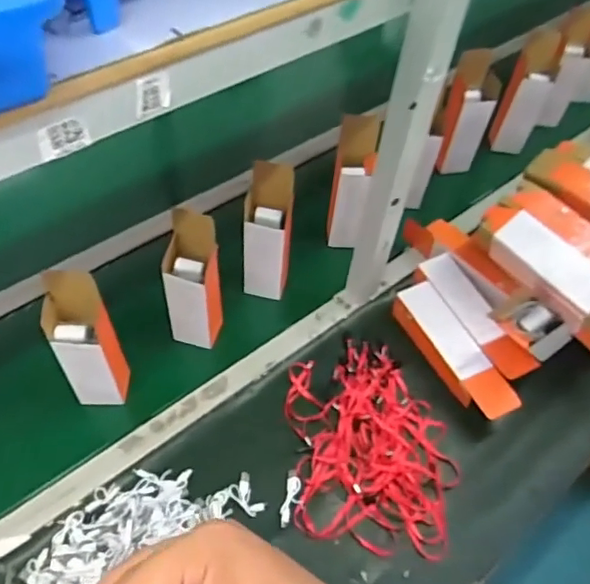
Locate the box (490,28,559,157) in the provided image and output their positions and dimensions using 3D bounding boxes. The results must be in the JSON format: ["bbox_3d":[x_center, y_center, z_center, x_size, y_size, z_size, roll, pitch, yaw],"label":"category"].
[{"bbox_3d":[0.473,-0.400,1.153,0.083,0.220,0.088,25,56,13],"label":"box"}]

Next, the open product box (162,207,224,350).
[{"bbox_3d":[-0.148,-0.013,0.825,0.072,0.210,0.085,8,54,1],"label":"open product box"}]

